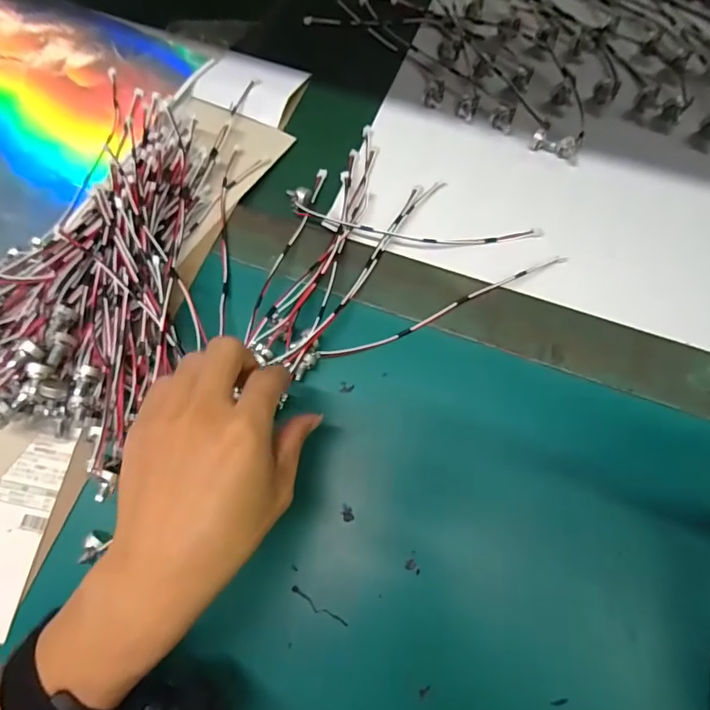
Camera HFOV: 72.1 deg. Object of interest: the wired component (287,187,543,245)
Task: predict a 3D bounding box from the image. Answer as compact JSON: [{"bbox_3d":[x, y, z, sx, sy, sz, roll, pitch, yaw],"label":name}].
[{"bbox_3d":[0.045,-0.106,0.389,0.203,0.009,0.033,11,72,6],"label":"wired component"}]

